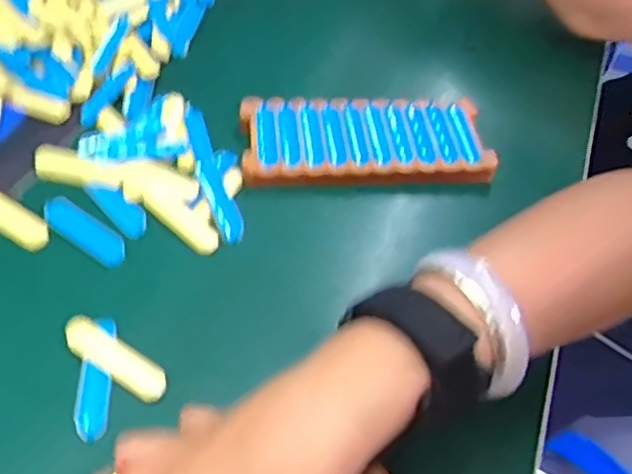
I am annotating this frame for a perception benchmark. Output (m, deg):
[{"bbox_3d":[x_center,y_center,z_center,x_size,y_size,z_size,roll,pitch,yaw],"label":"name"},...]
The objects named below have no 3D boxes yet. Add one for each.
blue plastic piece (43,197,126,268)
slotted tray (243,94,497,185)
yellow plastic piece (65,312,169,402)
[{"bbox_3d":[-0.143,-0.006,0.384,0.061,0.008,0.021,31,55,20],"label":"blue plastic piece"},{"bbox_3d":[0.036,-0.070,0.443,0.171,0.012,0.079,-3,51,-7],"label":"slotted tray"},{"bbox_3d":[-0.107,0.064,0.332,0.064,0.009,0.018,27,53,17],"label":"yellow plastic piece"}]

